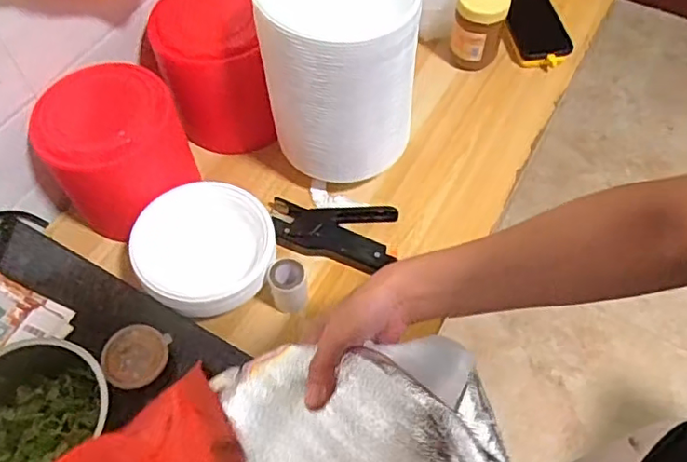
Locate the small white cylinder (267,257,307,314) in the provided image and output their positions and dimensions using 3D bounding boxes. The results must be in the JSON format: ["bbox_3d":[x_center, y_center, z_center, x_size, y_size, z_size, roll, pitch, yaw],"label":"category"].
[{"bbox_3d":[-0.065,0.061,0.689,0.045,0.058,0.040,4,59,4],"label":"small white cylinder"}]

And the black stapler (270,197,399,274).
[{"bbox_3d":[-0.014,0.002,0.745,0.154,0.035,0.090,2,58,2],"label":"black stapler"}]

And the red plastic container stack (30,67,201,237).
[{"bbox_3d":[-0.263,-0.086,0.723,0.158,0.167,0.123,-36,64,-19],"label":"red plastic container stack"}]

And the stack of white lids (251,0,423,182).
[{"bbox_3d":[-0.002,-0.186,0.692,0.164,0.222,0.157,8,59,6],"label":"stack of white lids"}]

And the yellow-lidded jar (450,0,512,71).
[{"bbox_3d":[0.197,-0.295,0.875,0.066,0.112,0.064,0,58,1],"label":"yellow-lidded jar"}]

